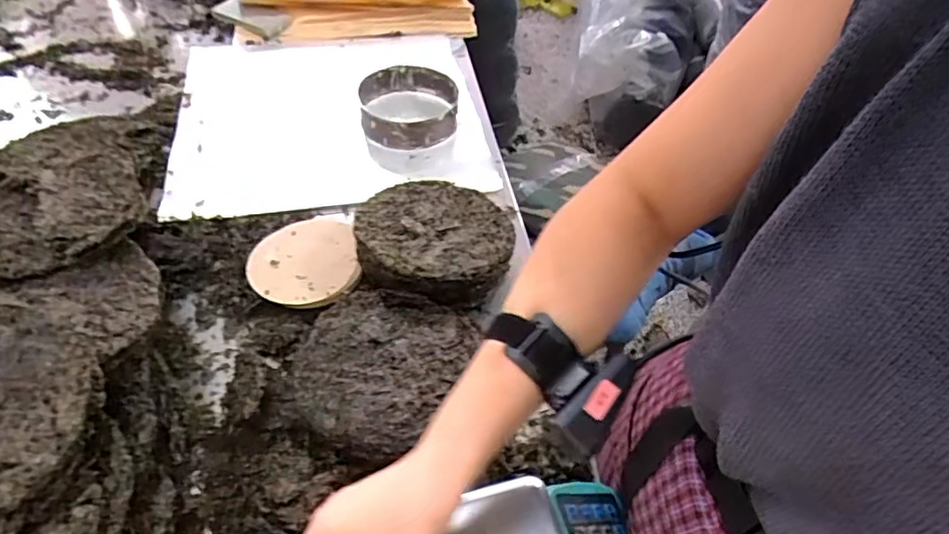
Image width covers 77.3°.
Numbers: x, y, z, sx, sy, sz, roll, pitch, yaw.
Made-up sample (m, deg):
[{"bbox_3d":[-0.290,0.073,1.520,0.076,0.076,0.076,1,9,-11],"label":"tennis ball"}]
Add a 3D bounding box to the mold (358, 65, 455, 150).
[{"bbox_3d":[-0.115,-0.282,1.055,0.172,0.059,0.188,2,48,-3],"label":"mold"}]

